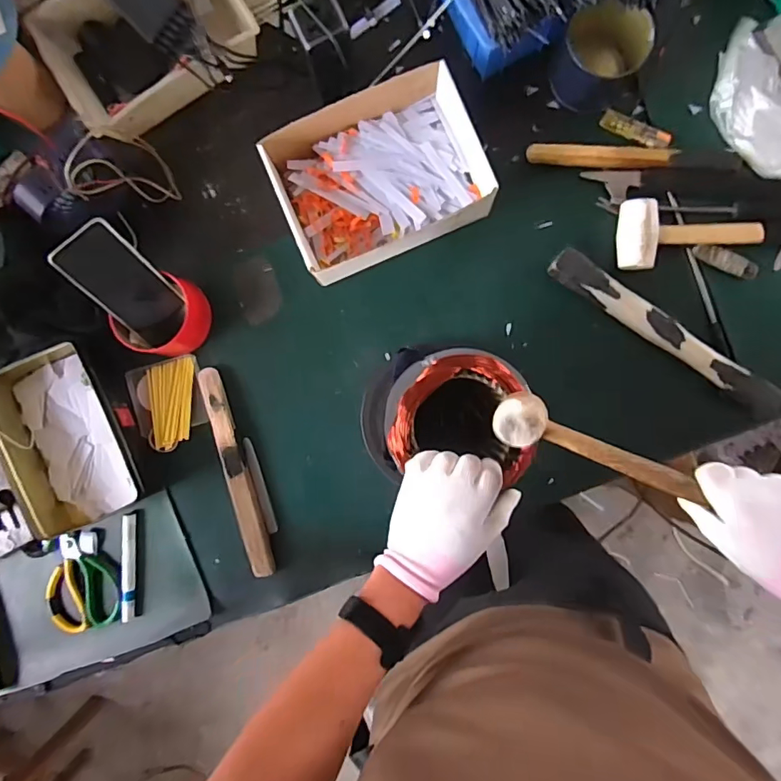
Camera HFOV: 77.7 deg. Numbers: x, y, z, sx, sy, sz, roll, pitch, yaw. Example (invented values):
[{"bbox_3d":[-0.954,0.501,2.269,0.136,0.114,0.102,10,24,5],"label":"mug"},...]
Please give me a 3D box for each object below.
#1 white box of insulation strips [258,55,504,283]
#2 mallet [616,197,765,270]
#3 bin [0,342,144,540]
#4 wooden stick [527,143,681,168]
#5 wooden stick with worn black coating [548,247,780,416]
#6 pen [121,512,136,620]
[{"bbox_3d":[-0.013,-0.264,0.603,0.247,0.073,0.196,-22,93,3],"label":"white box of insulation strips"},{"bbox_3d":[0.370,-0.191,0.597,0.167,0.035,0.081,1,92,2],"label":"mallet"},{"bbox_3d":[-0.410,0.058,0.619,0.146,0.058,0.219,-23,91,3],"label":"bin"},{"bbox_3d":[0.265,-0.296,0.615,0.176,0.019,0.026,3,92,2],"label":"wooden stick"},{"bbox_3d":[0.341,-0.072,0.608,0.321,0.038,0.035,35,93,1],"label":"wooden stick with worn black coating"},{"bbox_3d":[-0.352,0.236,0.650,0.017,0.014,0.143,2,92,2],"label":"pen"}]

